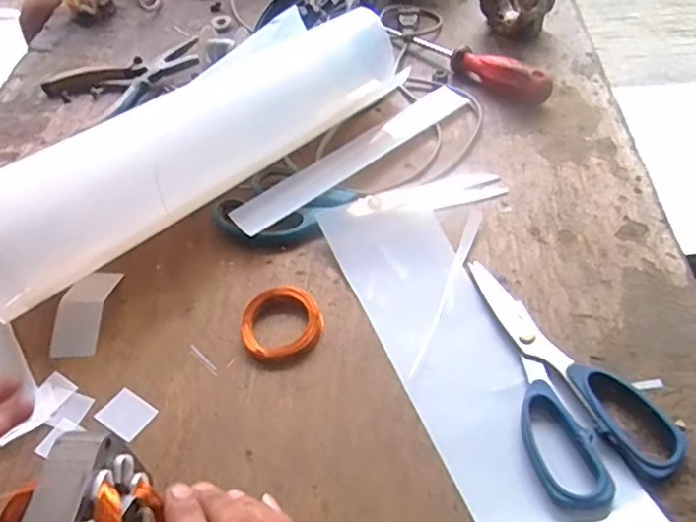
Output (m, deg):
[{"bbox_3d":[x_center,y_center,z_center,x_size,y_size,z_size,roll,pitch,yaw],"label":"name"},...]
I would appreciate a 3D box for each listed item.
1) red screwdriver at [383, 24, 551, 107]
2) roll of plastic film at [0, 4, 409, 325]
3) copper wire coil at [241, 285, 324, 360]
[{"bbox_3d":[0.120,-0.199,0.602,0.182,0.036,0.030,33,60,29],"label":"red screwdriver"},{"bbox_3d":[-0.117,-0.093,0.482,0.387,0.085,0.075,-37,56,-23],"label":"roll of plastic film"},{"bbox_3d":[-0.047,0.043,0.419,0.055,0.013,0.055,-3,50,4],"label":"copper wire coil"}]

